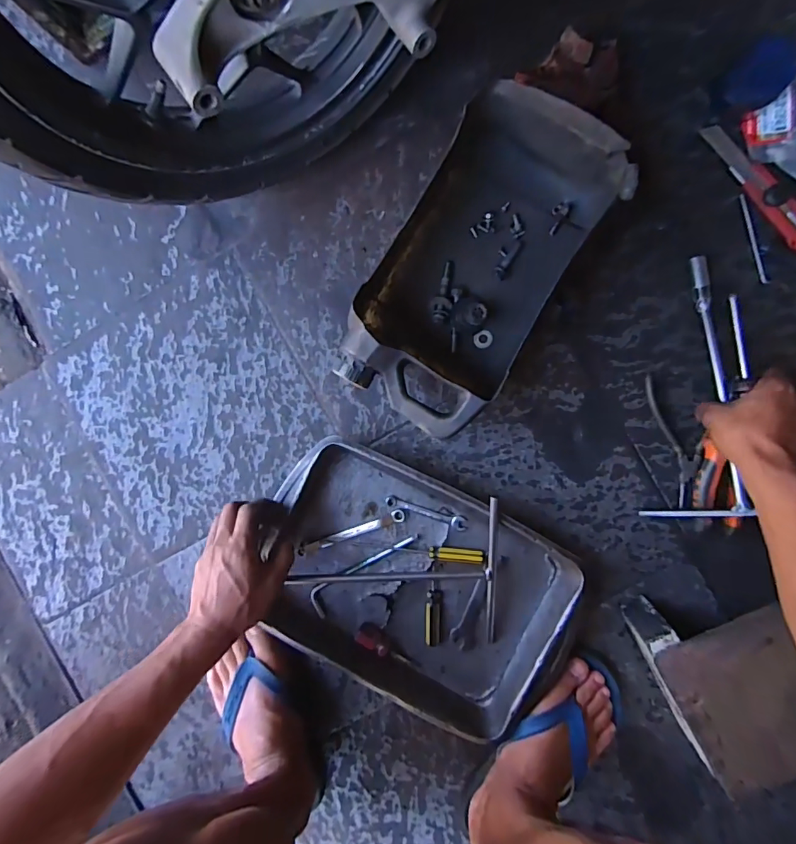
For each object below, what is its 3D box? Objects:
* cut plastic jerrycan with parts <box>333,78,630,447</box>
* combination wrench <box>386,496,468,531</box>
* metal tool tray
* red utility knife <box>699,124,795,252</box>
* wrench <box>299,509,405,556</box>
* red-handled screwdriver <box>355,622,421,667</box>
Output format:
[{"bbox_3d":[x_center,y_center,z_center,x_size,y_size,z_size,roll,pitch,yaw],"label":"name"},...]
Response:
[{"bbox_3d":[0.080,-0.155,0.501,0.180,0.097,0.324,31,95,4],"label":"cut plastic jerrycan with parts"},{"bbox_3d":[0.034,0.111,0.565,0.100,0.005,0.017,16,94,5],"label":"combination wrench"},{"bbox_3d":[0.016,0.192,0.546,0.341,0.049,0.250,24,94,4],"label":"metal tool tray"},{"bbox_3d":[0.404,-0.252,0.505,0.037,0.012,0.188,-41,88,6],"label":"red utility knife"},{"bbox_3d":[-0.057,0.137,0.572,0.137,0.007,0.015,-20,90,6],"label":"wrench"},{"bbox_3d":[-0.011,0.276,0.565,0.085,0.019,0.022,30,95,4],"label":"red-handled screwdriver"}]

